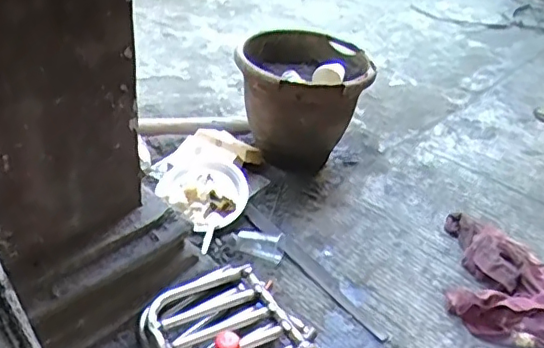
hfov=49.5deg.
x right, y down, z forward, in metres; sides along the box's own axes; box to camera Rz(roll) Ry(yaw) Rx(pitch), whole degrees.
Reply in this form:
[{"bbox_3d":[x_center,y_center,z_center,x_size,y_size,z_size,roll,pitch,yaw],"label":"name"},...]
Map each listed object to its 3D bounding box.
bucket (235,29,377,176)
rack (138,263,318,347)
[{"bbox_3d":[0.079,-0.193,1.611,0.333,0.325,0.329,4,34,-3],"label":"bucket"},{"bbox_3d":[-0.081,0.294,1.083,0.275,0.078,0.275,3,31,-2],"label":"rack"}]

